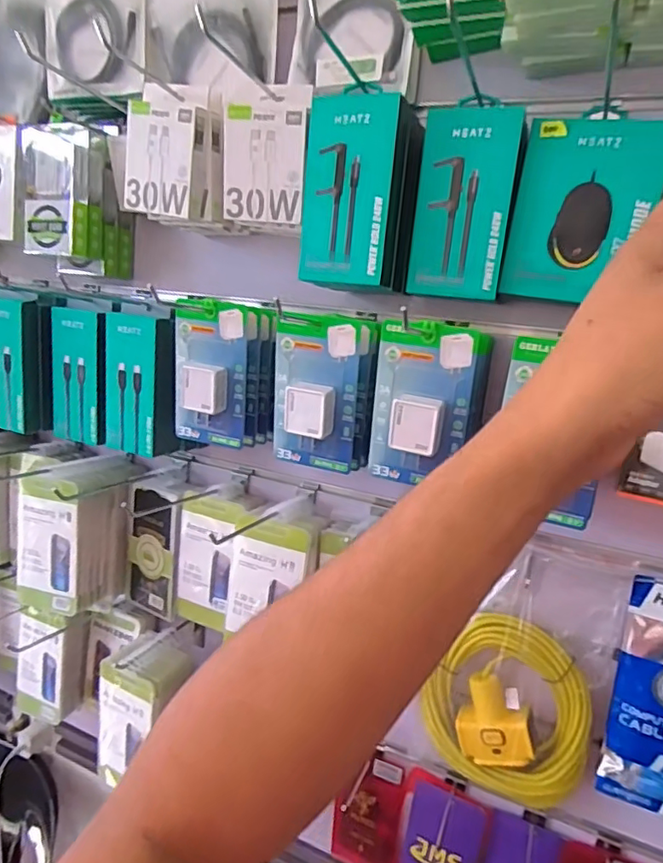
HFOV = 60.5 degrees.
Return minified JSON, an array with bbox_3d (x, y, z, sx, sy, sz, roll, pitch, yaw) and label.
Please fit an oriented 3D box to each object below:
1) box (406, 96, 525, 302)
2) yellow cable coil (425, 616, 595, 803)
[{"bbox_3d":[0.118,-0.204,0.504,0.081,0.162,0.019,10,13,21],"label":"box"},{"bbox_3d":[0.184,0.295,0.606,0.164,0.195,0.031,12,14,26],"label":"yellow cable coil"}]

